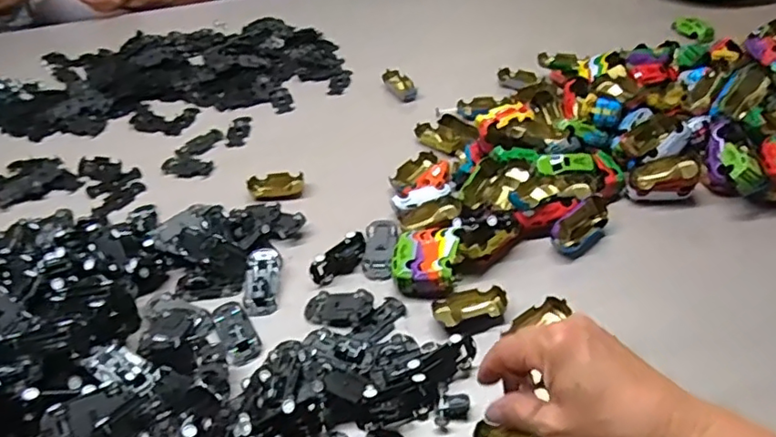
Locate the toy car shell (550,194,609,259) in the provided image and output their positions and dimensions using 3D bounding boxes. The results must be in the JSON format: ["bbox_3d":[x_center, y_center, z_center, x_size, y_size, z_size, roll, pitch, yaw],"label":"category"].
[{"bbox_3d":[0.185,0.008,0.554,0.069,0.026,0.032,-35,49,-26],"label":"toy car shell"}]

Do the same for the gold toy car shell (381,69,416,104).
[{"bbox_3d":[0.017,-0.186,0.807,0.031,0.016,0.065,-27,46,-20],"label":"gold toy car shell"}]

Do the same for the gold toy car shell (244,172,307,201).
[{"bbox_3d":[-0.127,-0.035,0.661,0.063,0.016,0.036,-12,43,-4],"label":"gold toy car shell"}]

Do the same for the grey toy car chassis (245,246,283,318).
[{"bbox_3d":[-0.119,0.058,0.551,0.031,0.010,0.071,-4,56,4],"label":"grey toy car chassis"}]

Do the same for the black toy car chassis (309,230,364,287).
[{"bbox_3d":[-0.046,0.038,0.553,0.063,0.026,0.019,-34,49,-25],"label":"black toy car chassis"}]

